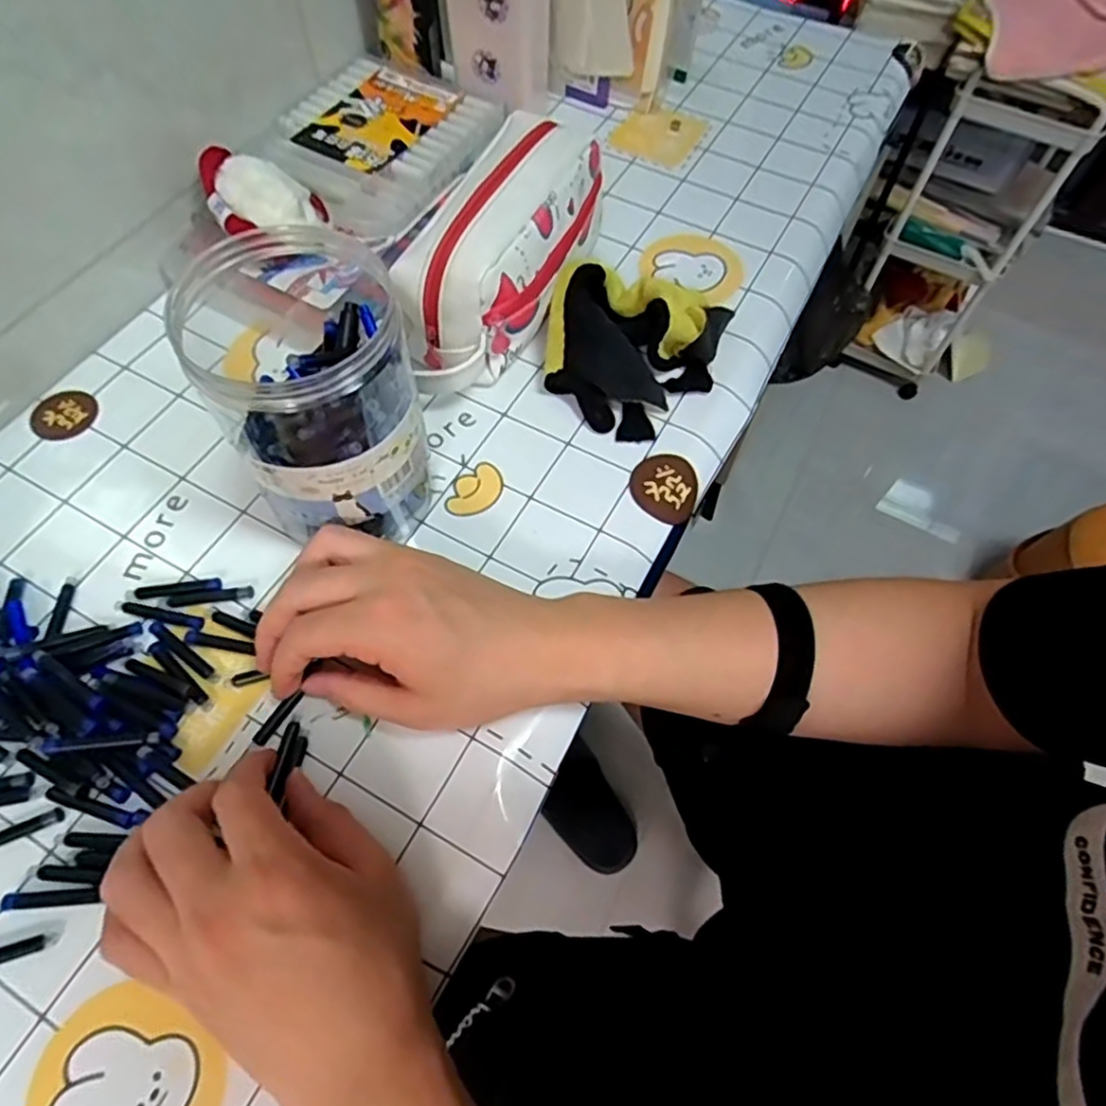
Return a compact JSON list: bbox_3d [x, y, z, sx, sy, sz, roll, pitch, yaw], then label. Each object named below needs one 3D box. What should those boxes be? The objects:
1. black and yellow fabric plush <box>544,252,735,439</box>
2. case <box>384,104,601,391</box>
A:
[{"bbox_3d":[0.055,-0.144,0.466,0.115,0.045,0.127,11,62,4],"label":"black and yellow fabric plush"},{"bbox_3d":[-0.033,-0.197,0.462,0.078,0.097,0.210,22,63,10],"label":"case"}]

